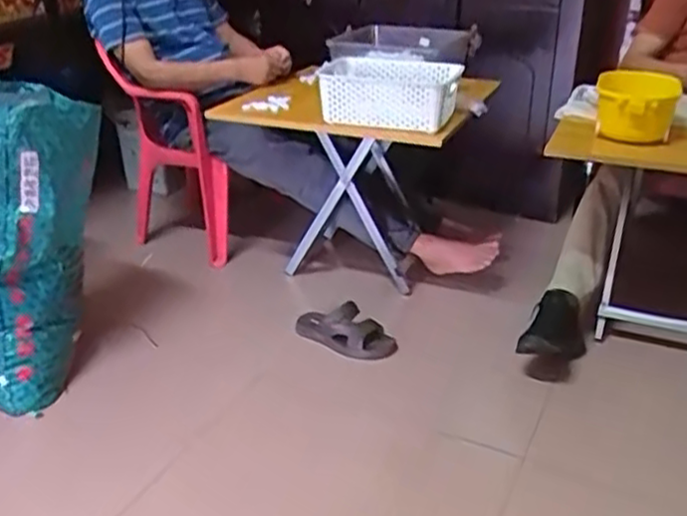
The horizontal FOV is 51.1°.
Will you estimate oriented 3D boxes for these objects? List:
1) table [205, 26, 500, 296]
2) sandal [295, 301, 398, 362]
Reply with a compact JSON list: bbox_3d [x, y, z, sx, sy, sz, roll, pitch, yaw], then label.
[{"bbox_3d":[0.067,-0.265,1.892,0.554,0.618,0.606,14,30,26],"label":"table"},{"bbox_3d":[0.010,0.178,1.729,0.230,0.089,0.117,19,32,33],"label":"sandal"}]

